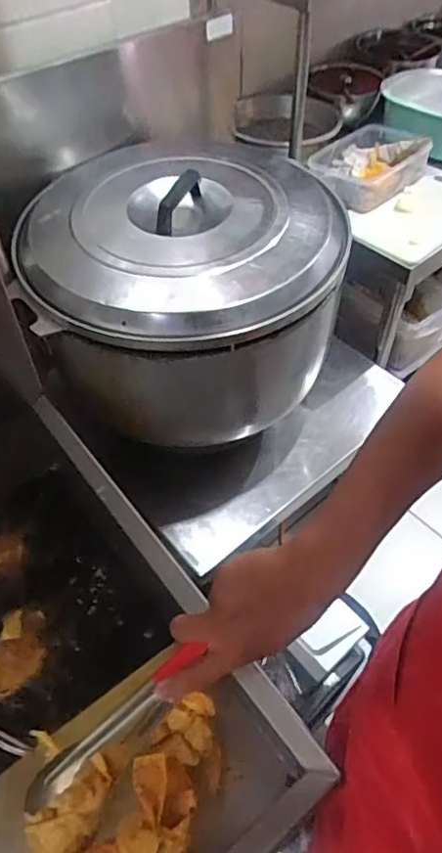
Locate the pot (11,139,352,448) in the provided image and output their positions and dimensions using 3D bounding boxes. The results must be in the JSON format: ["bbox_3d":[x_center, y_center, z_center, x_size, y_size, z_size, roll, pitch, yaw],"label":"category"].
[{"bbox_3d":[-0.062,-0.224,0.964,0.485,0.304,0.439,7,52,7],"label":"pot"}]

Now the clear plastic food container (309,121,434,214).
[{"bbox_3d":[0.314,-0.552,1.201,0.163,0.094,0.285,36,61,25],"label":"clear plastic food container"}]

